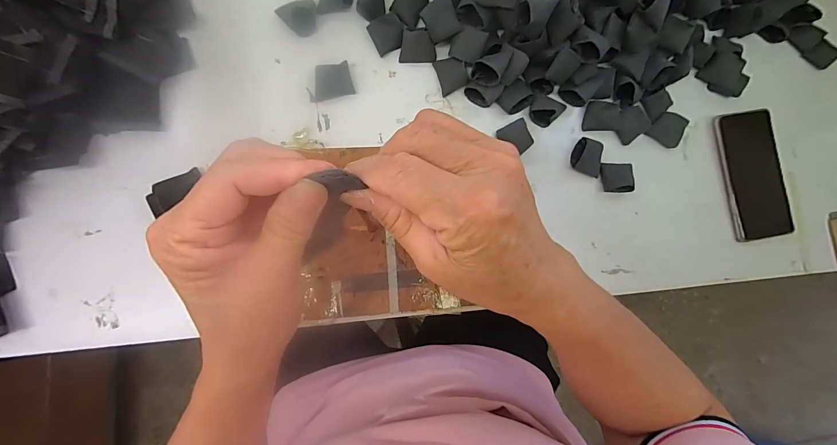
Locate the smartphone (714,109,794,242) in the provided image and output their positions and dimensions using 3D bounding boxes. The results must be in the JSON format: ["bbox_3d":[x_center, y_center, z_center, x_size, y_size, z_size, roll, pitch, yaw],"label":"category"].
[{"bbox_3d":[0.417,-0.059,0.446,0.075,0.014,0.158,-10,87,-7],"label":"smartphone"}]

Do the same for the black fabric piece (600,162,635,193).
[{"bbox_3d":[0.238,-0.054,0.424,0.040,0.011,0.035,-2,86,-7],"label":"black fabric piece"}]

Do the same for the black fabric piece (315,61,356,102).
[{"bbox_3d":[-0.093,-0.153,0.386,0.042,0.007,0.034,-11,109,3],"label":"black fabric piece"}]

